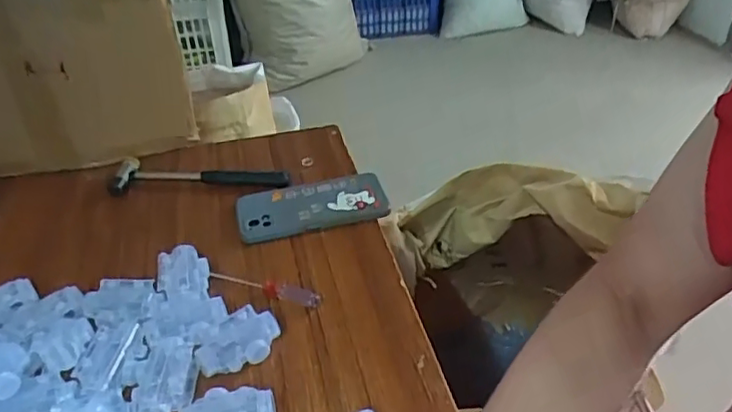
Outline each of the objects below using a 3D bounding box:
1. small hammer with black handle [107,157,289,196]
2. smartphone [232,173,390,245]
[{"bbox_3d":[-0.196,-0.037,0.729,0.207,0.028,0.051,-1,36,1],"label":"small hammer with black handle"},{"bbox_3d":[-0.061,-0.004,0.679,0.162,0.013,0.076,-12,45,-9],"label":"smartphone"}]

